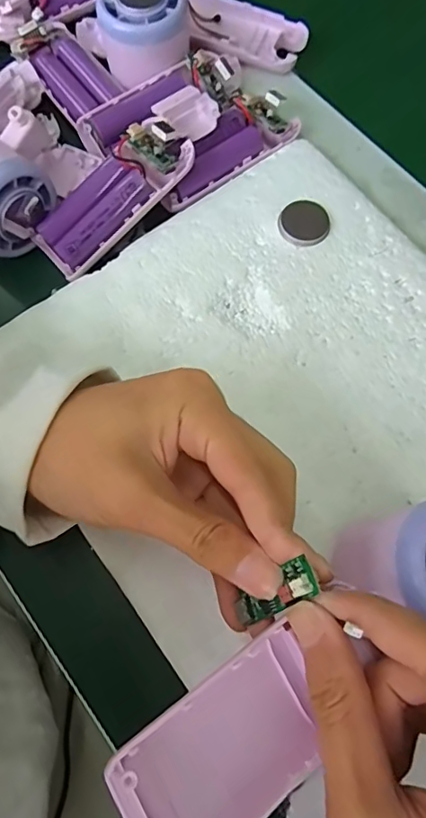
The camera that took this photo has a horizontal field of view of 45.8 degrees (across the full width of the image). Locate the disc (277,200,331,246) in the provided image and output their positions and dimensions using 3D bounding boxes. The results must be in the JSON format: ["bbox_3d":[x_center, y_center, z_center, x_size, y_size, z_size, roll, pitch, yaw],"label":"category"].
[{"bbox_3d":[0.055,-0.112,0.302,0.029,0.004,0.030,0,72,0],"label":"disc"}]

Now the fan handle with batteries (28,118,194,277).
[{"bbox_3d":[-0.058,-0.124,0.297,0.103,0.020,0.038,-42,77,4],"label":"fan handle with batteries"}]

